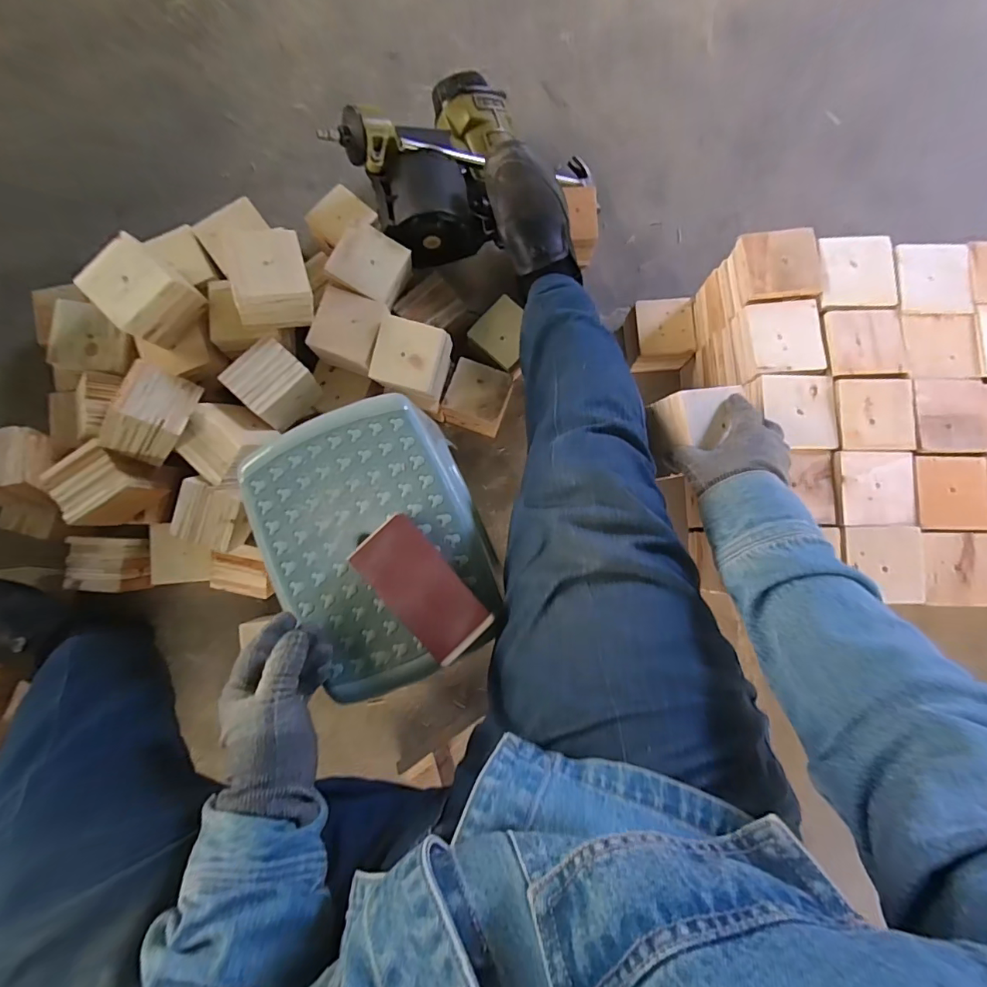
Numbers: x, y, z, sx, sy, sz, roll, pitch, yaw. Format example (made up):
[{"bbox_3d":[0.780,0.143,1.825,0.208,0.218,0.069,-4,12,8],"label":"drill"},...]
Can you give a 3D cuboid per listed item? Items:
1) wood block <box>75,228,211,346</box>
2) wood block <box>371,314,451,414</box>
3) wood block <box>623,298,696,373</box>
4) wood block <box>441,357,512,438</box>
[{"bbox_3d":[-0.480,-0.275,0.651,0.104,0.078,0.100,44,86,3],"label":"wood block"},{"bbox_3d":[-0.123,-0.195,0.726,0.099,0.102,0.099,15,85,1],"label":"wood block"},{"bbox_3d":[0.279,-0.261,0.795,0.100,0.077,0.105,-5,85,0],"label":"wood block"},{"bbox_3d":[-0.025,-0.158,0.798,0.094,0.076,0.097,20,85,2],"label":"wood block"}]

